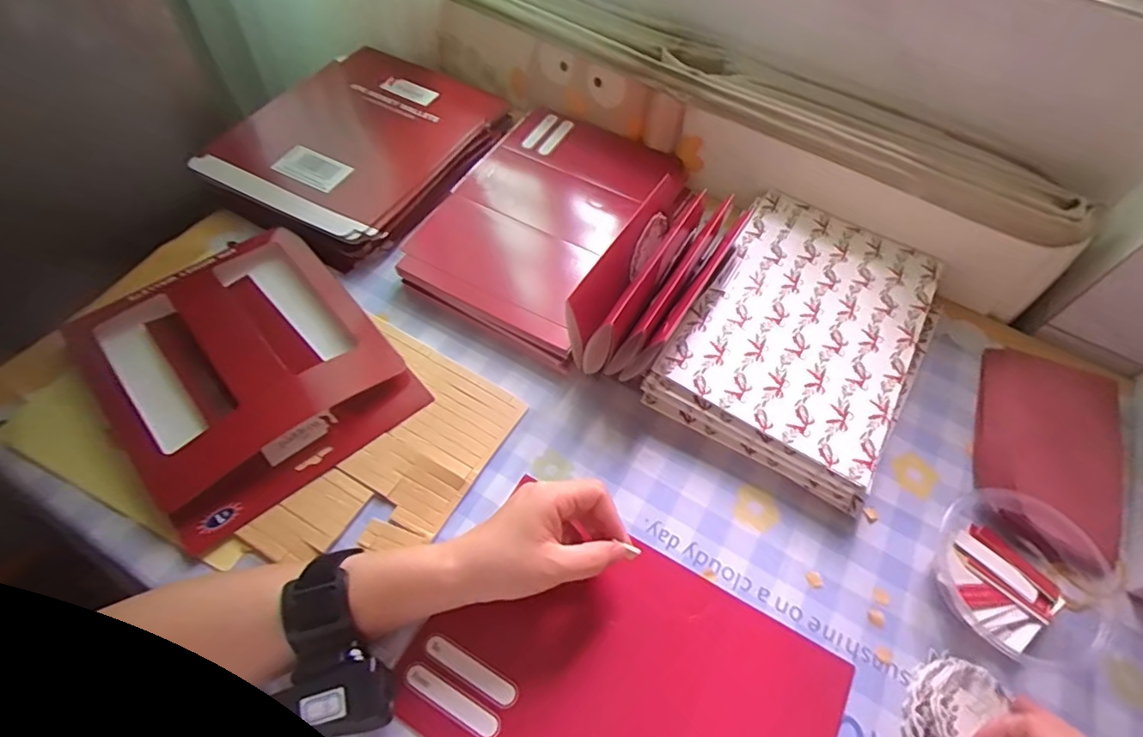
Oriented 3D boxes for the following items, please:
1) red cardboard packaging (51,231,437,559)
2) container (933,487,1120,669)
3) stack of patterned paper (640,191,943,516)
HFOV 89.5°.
[{"bbox_3d":[-0.252,-0.003,0.448,0.192,0.031,0.223,-36,67,-23],"label":"red cardboard packaging"},{"bbox_3d":[0.322,0.151,0.400,0.122,0.039,0.101,33,61,15],"label":"container"},{"bbox_3d":[0.208,-0.030,0.504,0.192,0.045,0.267,29,60,13],"label":"stack of patterned paper"}]

